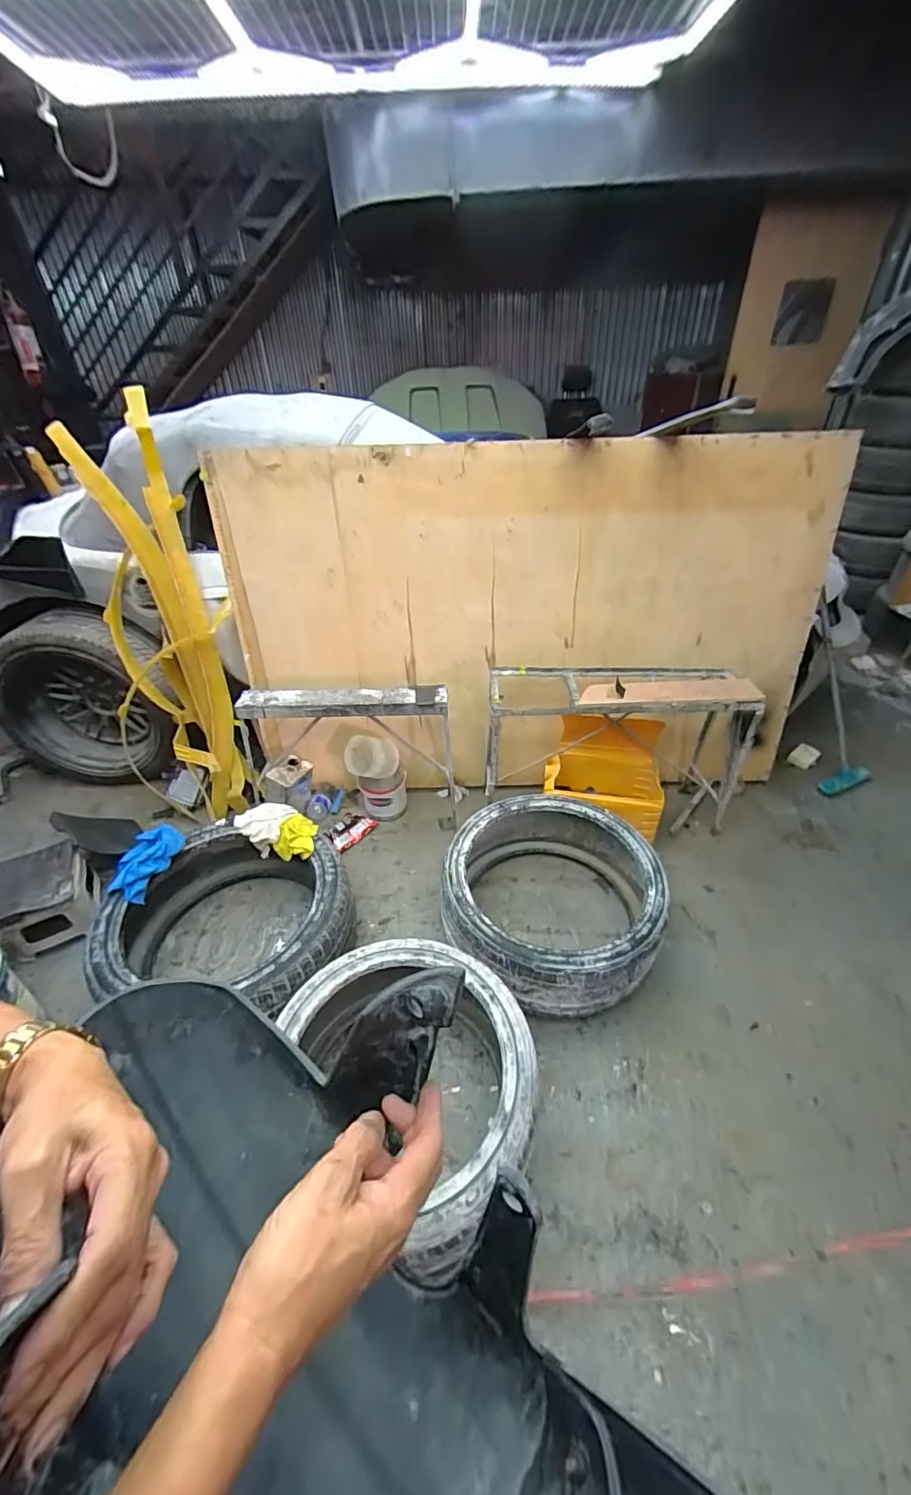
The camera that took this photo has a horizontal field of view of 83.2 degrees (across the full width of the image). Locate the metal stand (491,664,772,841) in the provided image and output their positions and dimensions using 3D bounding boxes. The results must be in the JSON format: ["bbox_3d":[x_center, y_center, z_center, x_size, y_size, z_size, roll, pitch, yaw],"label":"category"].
[{"bbox_3d":[0.549,0.019,1.797,0.881,0.559,0.294,-2,37,0],"label":"metal stand"}]

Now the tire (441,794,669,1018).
[{"bbox_3d":[0.277,0.439,1.545,0.625,0.240,0.641,2,38,6],"label":"tire"}]

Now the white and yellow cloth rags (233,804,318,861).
[{"bbox_3d":[-0.561,0.276,1.651,0.298,0.105,0.160,20,42,27],"label":"white and yellow cloth rags"}]

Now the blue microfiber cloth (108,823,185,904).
[{"bbox_3d":[-0.917,0.337,1.517,0.124,0.071,0.233,11,39,16],"label":"blue microfiber cloth"}]

